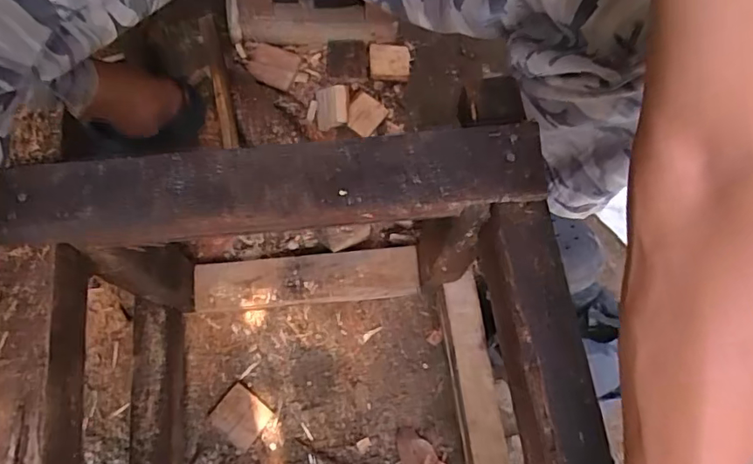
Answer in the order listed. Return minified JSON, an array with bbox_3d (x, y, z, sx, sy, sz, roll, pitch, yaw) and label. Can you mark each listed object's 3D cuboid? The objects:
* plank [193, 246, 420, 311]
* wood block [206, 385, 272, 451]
[{"bbox_3d":[-0.089,0.060,0.691,0.281,0.016,0.066,-5,71,-2],"label":"plank"},{"bbox_3d":[-0.176,0.239,0.691,0.064,0.020,0.063,40,75,12],"label":"wood block"}]

